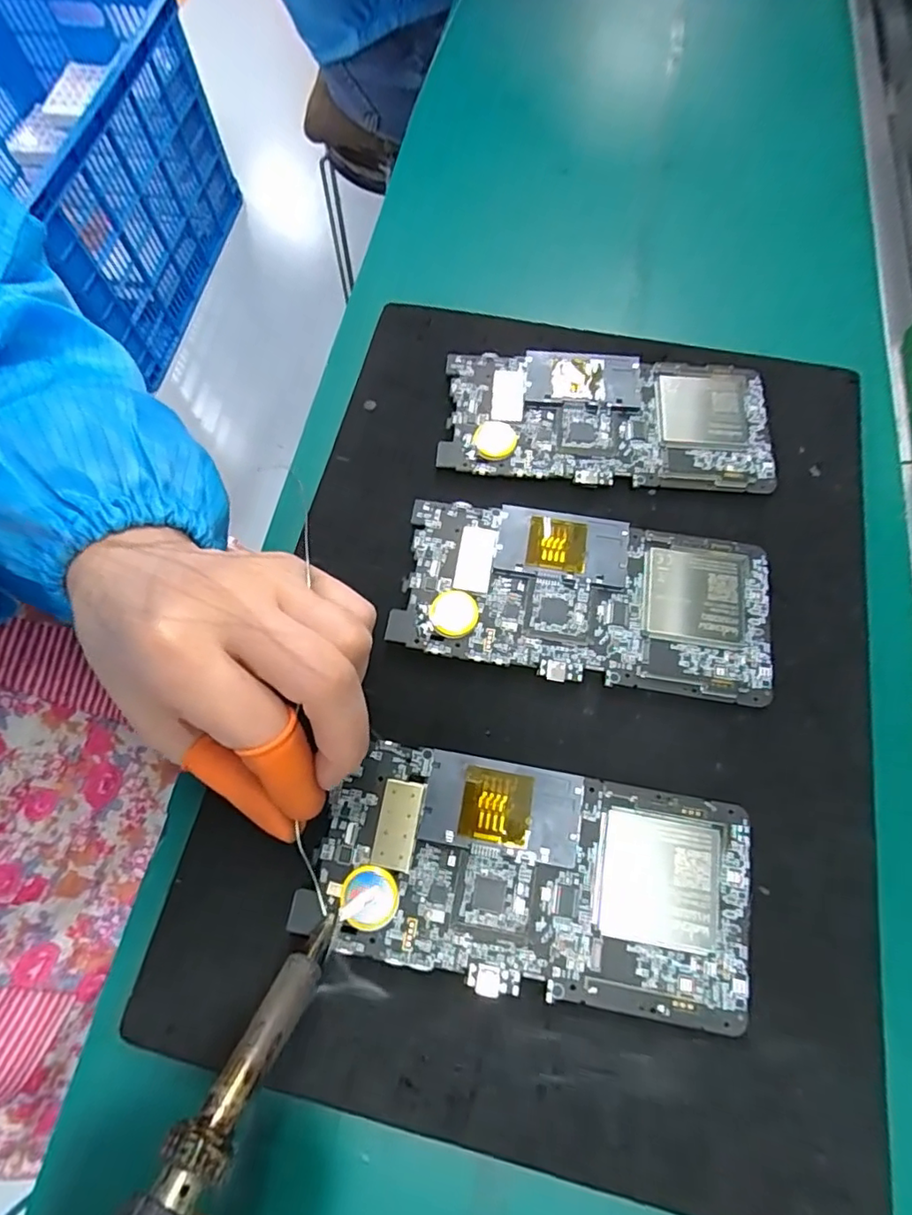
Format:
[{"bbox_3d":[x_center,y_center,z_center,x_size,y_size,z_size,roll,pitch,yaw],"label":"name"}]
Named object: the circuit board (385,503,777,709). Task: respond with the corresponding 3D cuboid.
[{"bbox_3d":[0.053,-0.005,0.239,0.151,0.009,0.070,11,70,5],"label":"circuit board"}]

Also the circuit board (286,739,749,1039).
[{"bbox_3d":[0.025,0.095,0.203,0.152,0.012,0.071,9,70,4],"label":"circuit board"}]

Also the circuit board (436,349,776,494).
[{"bbox_3d":[0.071,-0.091,0.270,0.149,0.008,0.069,7,70,3],"label":"circuit board"}]

